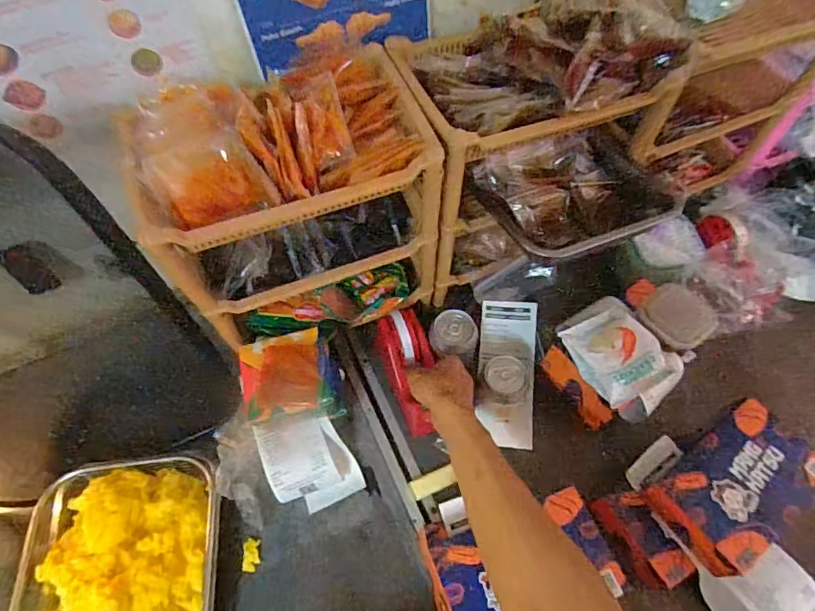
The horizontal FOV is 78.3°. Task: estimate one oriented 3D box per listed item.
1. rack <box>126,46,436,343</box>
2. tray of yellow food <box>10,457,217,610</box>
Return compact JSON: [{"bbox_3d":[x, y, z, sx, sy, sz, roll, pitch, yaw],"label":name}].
[{"bbox_3d":[-0.125,-0.102,0.603,0.283,0.314,0.183,-21,62,-10],"label":"rack"},{"bbox_3d":[-0.322,0.320,0.547,0.214,0.091,0.287,-6,60,-2],"label":"tray of yellow food"}]

